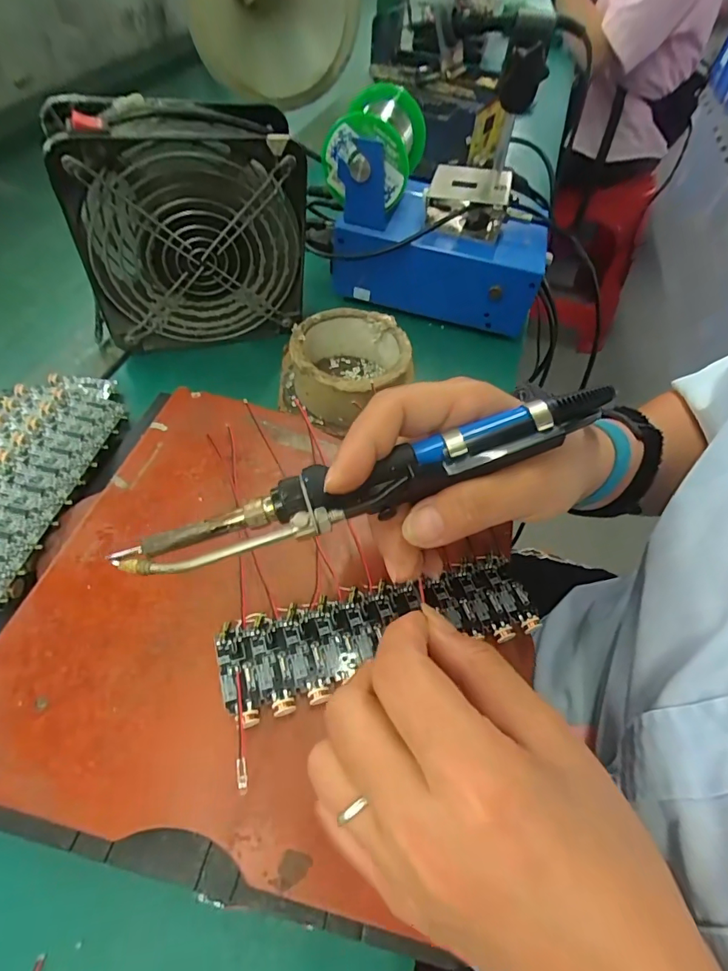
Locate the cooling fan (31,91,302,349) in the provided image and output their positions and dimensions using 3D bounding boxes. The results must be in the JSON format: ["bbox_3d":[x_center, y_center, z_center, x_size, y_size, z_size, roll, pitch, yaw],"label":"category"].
[{"bbox_3d":[-0.120,-0.176,0.336,0.154,0.148,0.057,-12,56,-13],"label":"cooling fan"}]

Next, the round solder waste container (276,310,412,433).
[{"bbox_3d":[-0.015,-0.089,0.359,0.097,0.048,0.084,2,54,-3],"label":"round solder waste container"}]

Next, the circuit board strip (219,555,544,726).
[{"bbox_3d":[0.011,0.069,0.231,0.155,0.005,0.045,-12,55,-15],"label":"circuit board strip"}]

